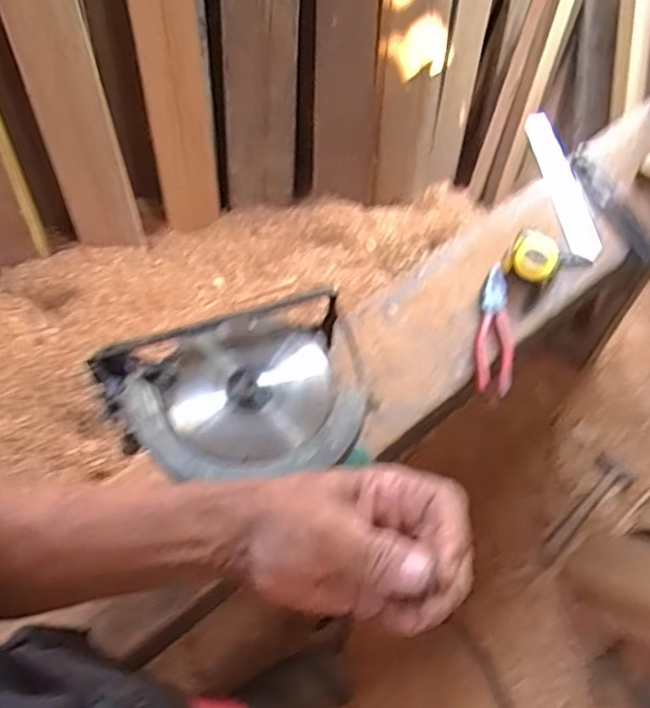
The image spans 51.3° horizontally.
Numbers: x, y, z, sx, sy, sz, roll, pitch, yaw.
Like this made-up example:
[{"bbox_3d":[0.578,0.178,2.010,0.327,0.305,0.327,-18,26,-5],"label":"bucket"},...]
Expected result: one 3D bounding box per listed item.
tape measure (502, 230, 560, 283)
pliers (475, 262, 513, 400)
[{"bbox_3d":[0.298,-0.136,0.975,0.068,0.042,0.071,1,63,-3],"label":"tape measure"},{"bbox_3d":[0.239,-0.035,0.941,0.053,0.025,0.197,11,63,2],"label":"pliers"}]

